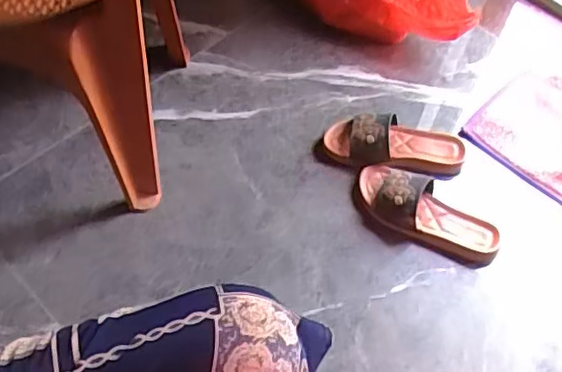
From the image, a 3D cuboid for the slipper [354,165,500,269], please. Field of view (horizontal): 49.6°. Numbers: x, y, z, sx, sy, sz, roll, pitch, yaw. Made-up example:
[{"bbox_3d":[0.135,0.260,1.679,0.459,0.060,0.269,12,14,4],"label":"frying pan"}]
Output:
[{"bbox_3d":[0.215,0.035,0.900,0.220,0.056,0.093,27,58,13],"label":"slipper"}]

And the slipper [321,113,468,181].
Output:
[{"bbox_3d":[0.179,-0.064,0.961,0.217,0.059,0.078,8,56,0],"label":"slipper"}]

